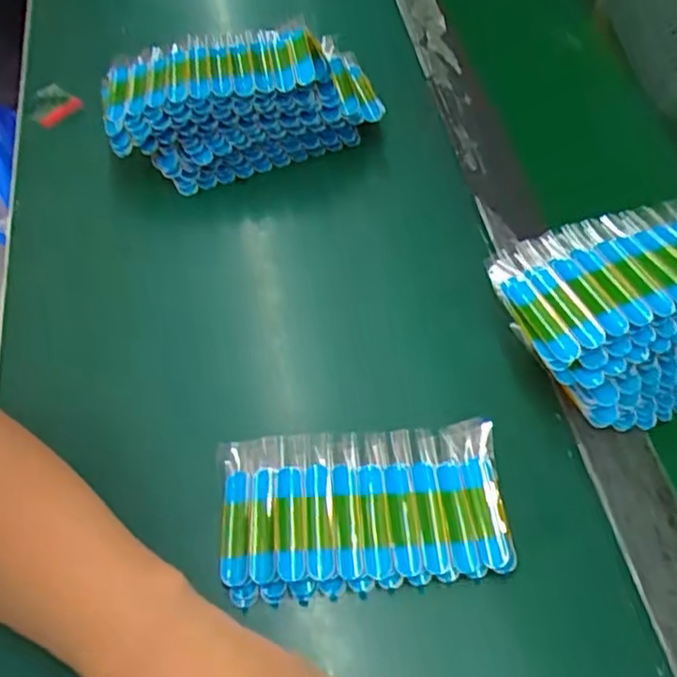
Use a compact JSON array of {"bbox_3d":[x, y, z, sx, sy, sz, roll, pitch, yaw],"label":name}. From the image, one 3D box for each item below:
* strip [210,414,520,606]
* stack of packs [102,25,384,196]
[{"bbox_3d":[0.013,0.094,0.392,0.153,0.019,0.088,-4,56,-5],"label":"strip"},{"bbox_3d":[-0.073,-0.182,0.533,0.202,0.069,0.095,-14,57,-12],"label":"stack of packs"}]

